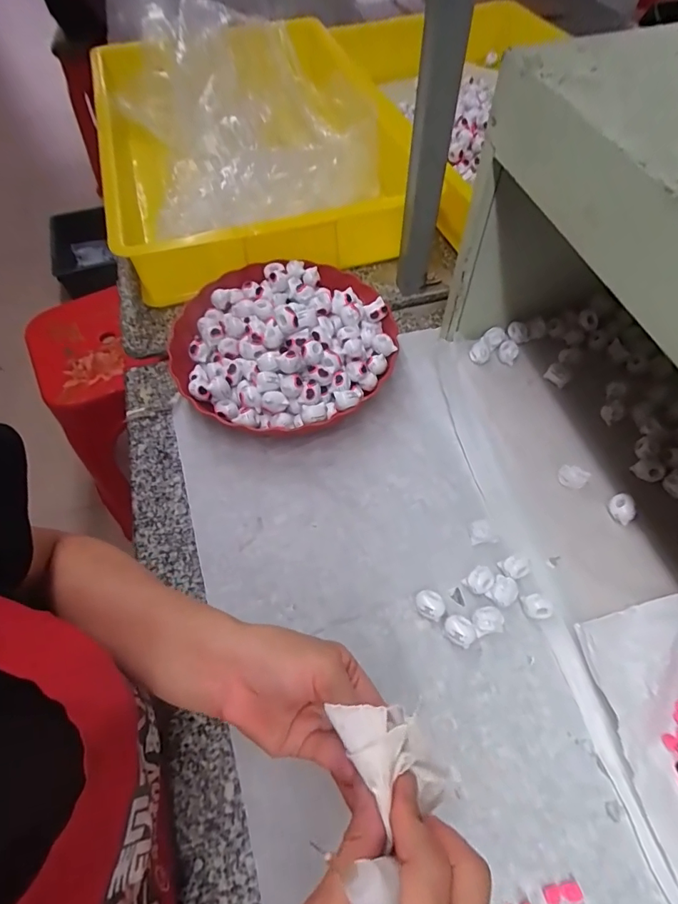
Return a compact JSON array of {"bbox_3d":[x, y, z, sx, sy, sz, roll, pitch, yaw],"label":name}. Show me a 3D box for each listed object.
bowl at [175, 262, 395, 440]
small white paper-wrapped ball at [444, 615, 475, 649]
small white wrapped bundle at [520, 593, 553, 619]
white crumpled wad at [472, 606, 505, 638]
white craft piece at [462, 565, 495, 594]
[{"bbox_3d":[-0.061,-0.124,0.513,0.238,0.080,0.229,0,58,0],"label":"bowl"},{"bbox_3d":[0.101,0.149,0.384,0.025,0.019,0.021,27,62,16],"label":"small white paper-wrapped ball"},{"bbox_3d":[0.169,0.133,0.392,0.023,0.014,0.020,-4,59,-2],"label":"small white wrapped bundle"},{"bbox_3d":[0.125,0.143,0.386,0.025,0.017,0.020,-12,59,-7],"label":"white crumpled wad"},{"bbox_3d":[0.124,0.114,0.403,0.023,0.013,0.020,-36,65,-19],"label":"white craft piece"}]

